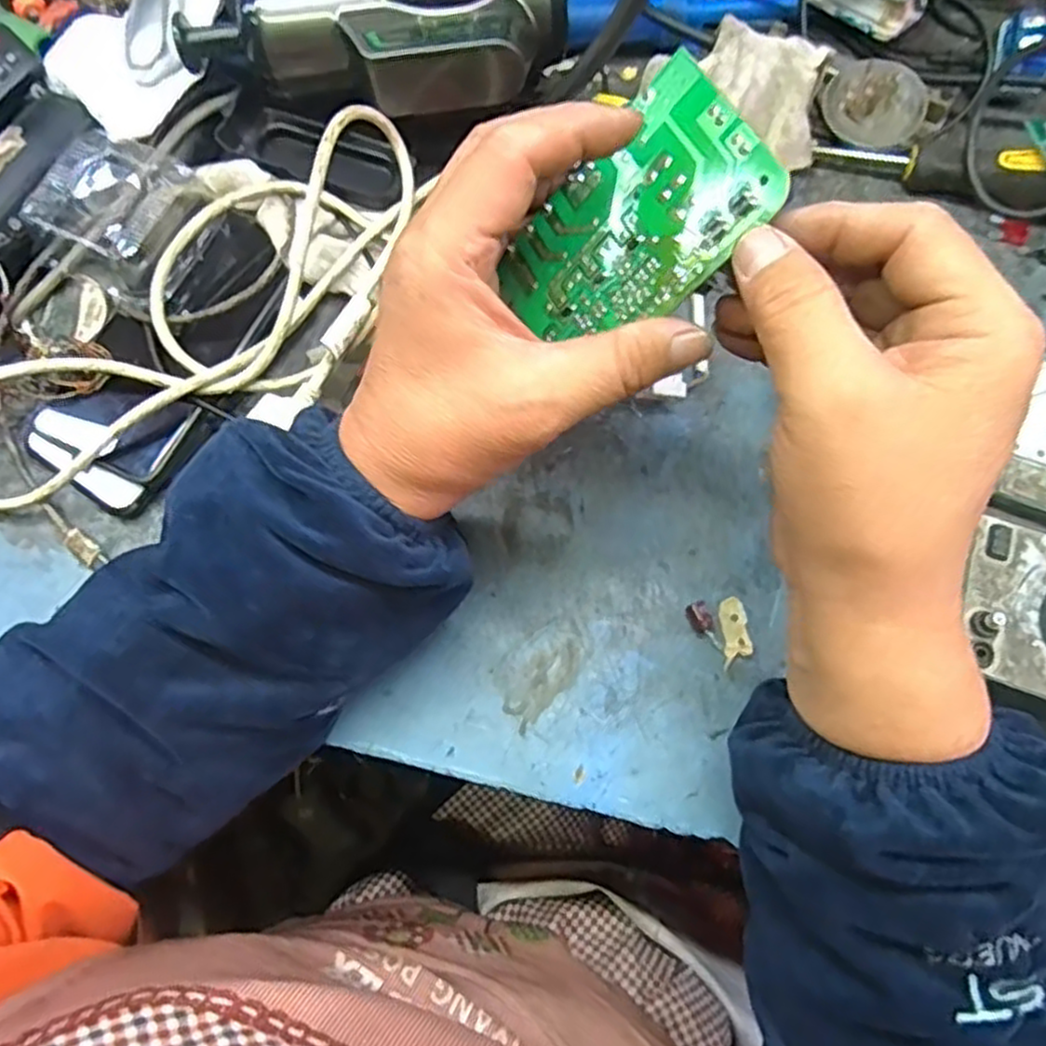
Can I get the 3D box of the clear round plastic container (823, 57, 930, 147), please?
[{"bbox_3d":[0.205,-0.244,0.436,0.052,0.006,0.054,-1,85,7],"label":"clear round plastic container"}]

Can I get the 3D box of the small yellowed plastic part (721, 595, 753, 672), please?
[{"bbox_3d":[0.099,0.051,0.352,0.013,0.008,0.034,-2,69,2],"label":"small yellowed plastic part"}]

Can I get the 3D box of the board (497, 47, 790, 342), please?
[{"bbox_3d":[0.038,-0.106,0.273,0.100,0.004,0.072,-41,63,31],"label":"board"}]

